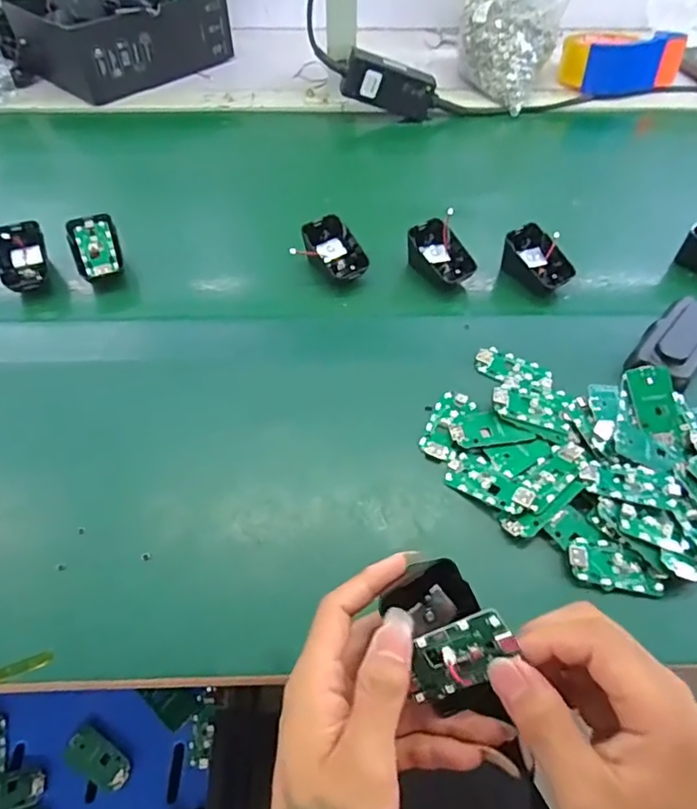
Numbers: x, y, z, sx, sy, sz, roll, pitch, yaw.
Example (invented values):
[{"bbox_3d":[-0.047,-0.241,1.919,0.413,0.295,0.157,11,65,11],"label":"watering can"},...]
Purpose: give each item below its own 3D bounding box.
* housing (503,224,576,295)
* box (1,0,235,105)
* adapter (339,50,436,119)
[{"bbox_3d":[0.180,-0.134,0.546,0.053,0.044,0.066,-31,60,-21],"label":"housing"},{"bbox_3d":[-0.305,-0.529,0.793,0.171,0.090,0.251,36,61,23],"label":"box"},{"bbox_3d":[0.053,-0.401,0.712,0.118,0.056,0.024,9,51,-20],"label":"adapter"}]

